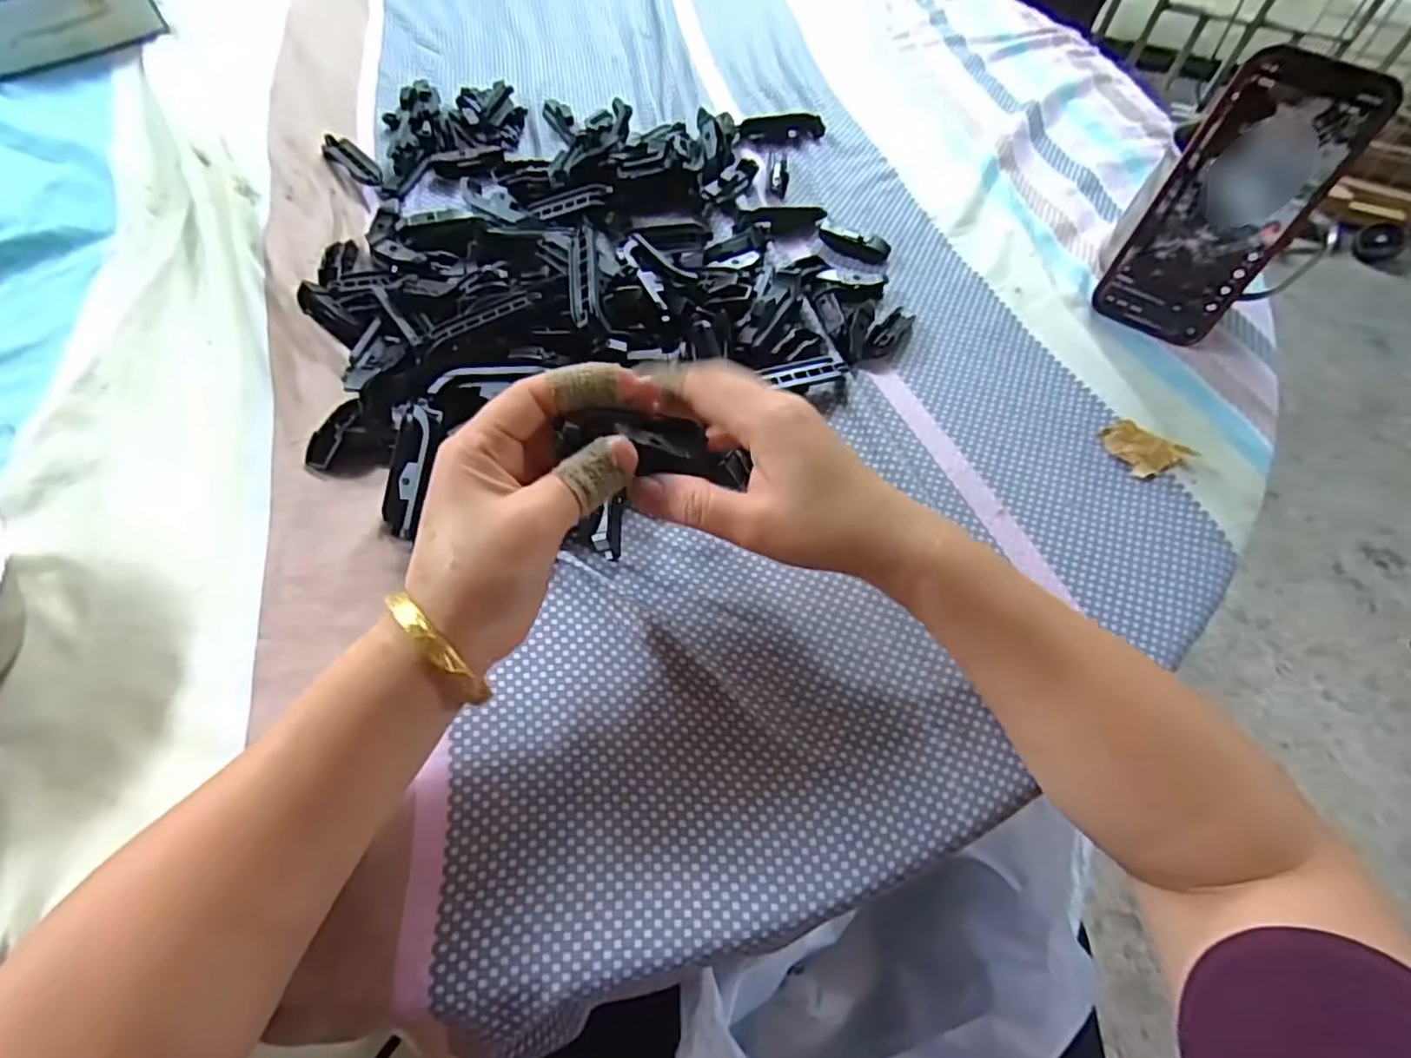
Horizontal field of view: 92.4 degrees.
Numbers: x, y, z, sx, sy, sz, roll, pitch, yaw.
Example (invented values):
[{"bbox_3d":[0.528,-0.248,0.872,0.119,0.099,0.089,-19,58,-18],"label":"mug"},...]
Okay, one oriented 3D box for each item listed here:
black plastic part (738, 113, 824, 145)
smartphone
[{"bbox_3d":[0.062,-0.334,0.563,0.071,0.013,0.028,-13,60,-11],"label":"black plastic part"},{"bbox_3d":[0.311,-0.190,0.407,0.075,0.157,0.007,29,50,14],"label":"smartphone"}]

